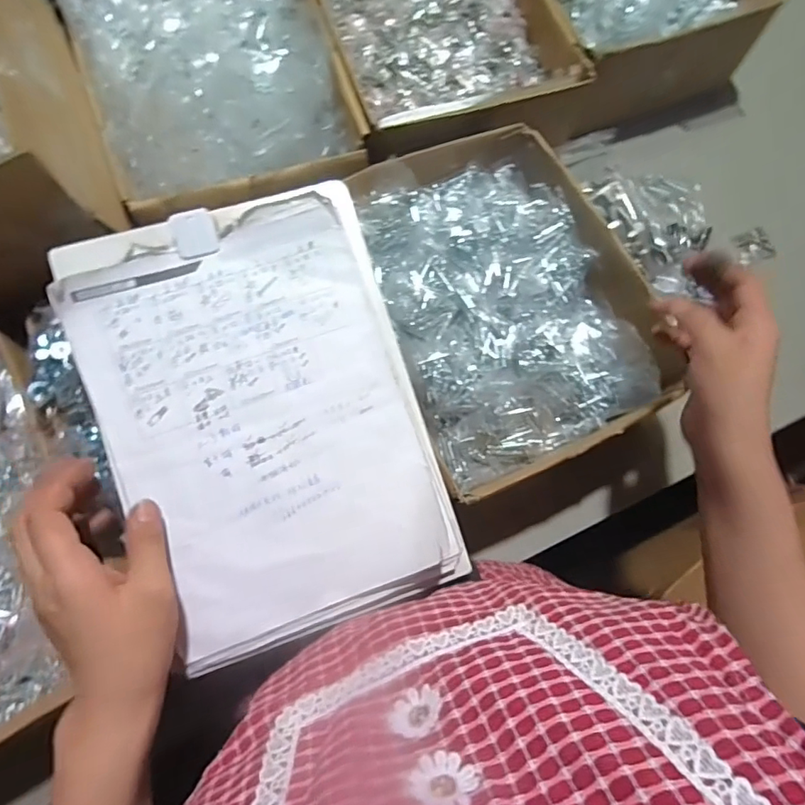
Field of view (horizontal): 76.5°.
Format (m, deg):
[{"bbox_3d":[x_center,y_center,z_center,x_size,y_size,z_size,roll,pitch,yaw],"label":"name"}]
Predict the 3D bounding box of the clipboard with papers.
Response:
[{"bbox_3d":[-0.100,0.011,0.373,0.222,0.026,0.316,-18,86,-8],"label":"clipboard with papers"}]

